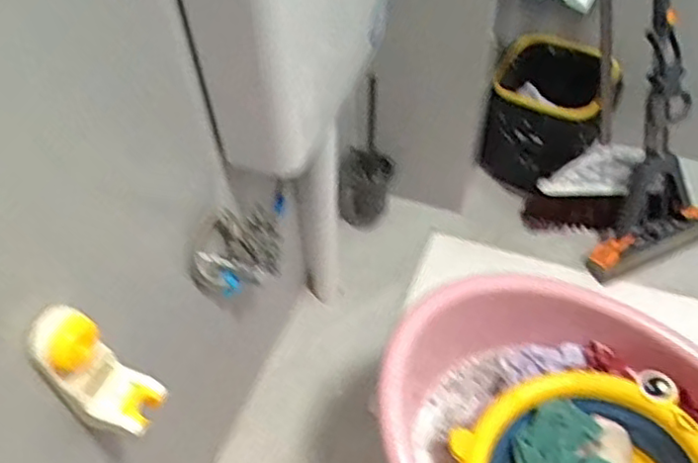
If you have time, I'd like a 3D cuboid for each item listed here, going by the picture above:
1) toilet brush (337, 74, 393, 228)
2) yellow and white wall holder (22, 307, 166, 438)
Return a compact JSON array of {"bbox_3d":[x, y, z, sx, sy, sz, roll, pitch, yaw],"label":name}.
[{"bbox_3d":[0.039,-0.150,1.281,0.108,0.295,0.116,0,50,0],"label":"toilet brush"},{"bbox_3d":[-0.237,0.134,0.605,0.085,0.125,0.061,17,53,14],"label":"yellow and white wall holder"}]

